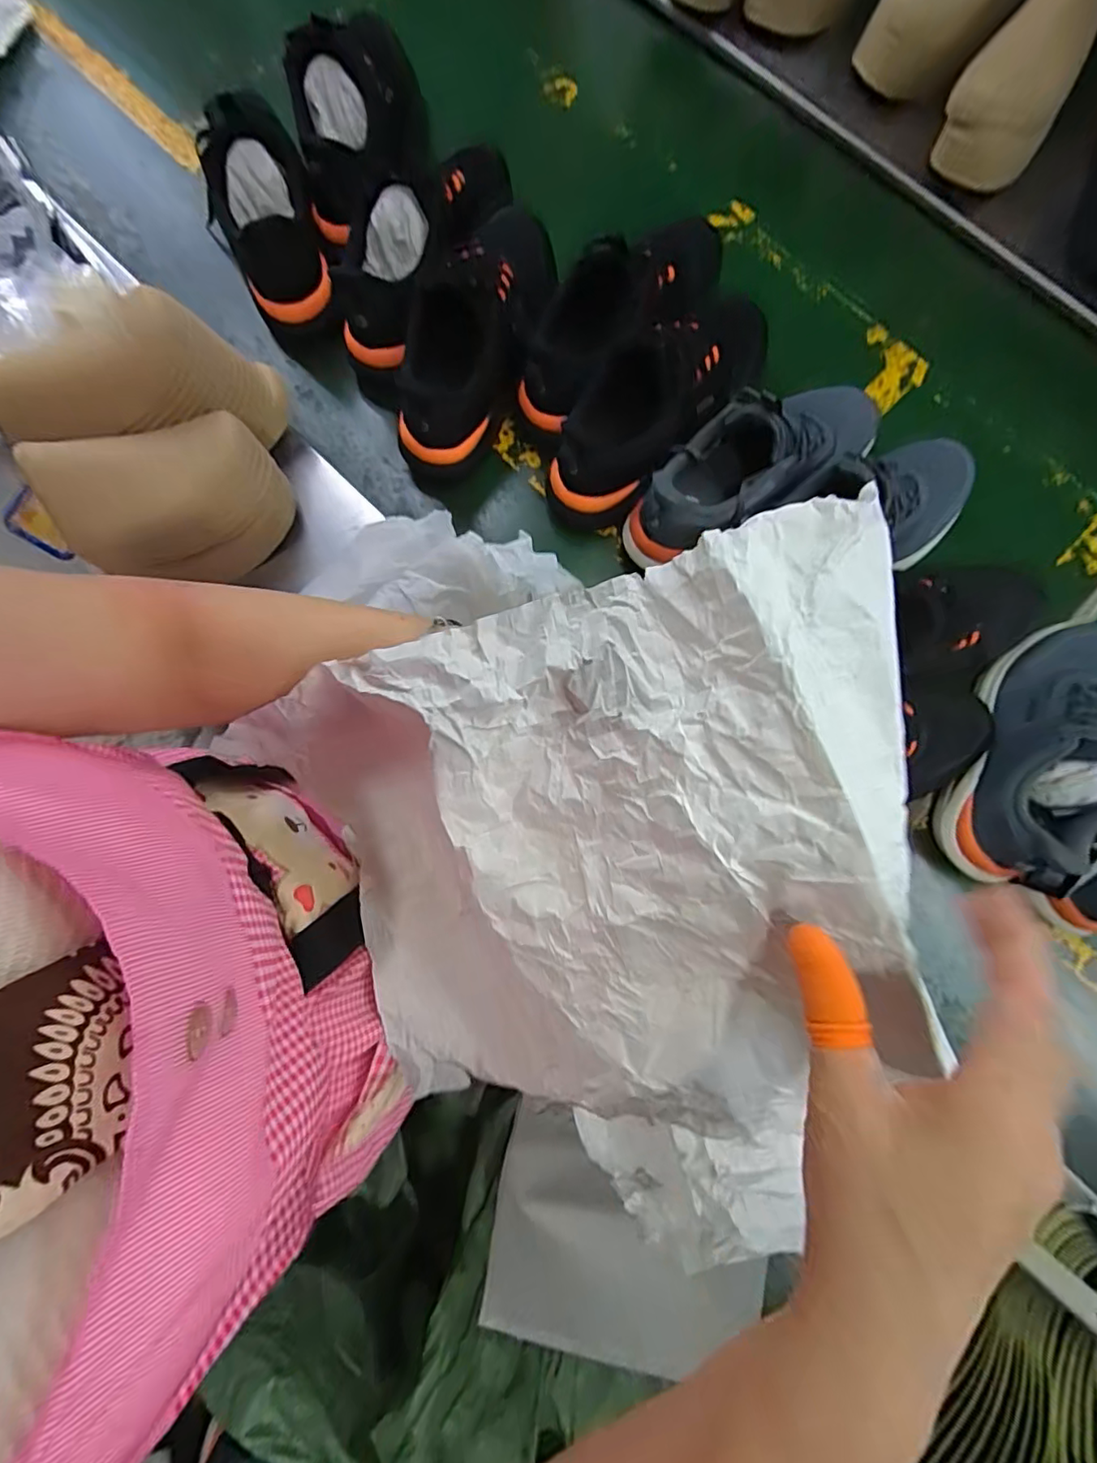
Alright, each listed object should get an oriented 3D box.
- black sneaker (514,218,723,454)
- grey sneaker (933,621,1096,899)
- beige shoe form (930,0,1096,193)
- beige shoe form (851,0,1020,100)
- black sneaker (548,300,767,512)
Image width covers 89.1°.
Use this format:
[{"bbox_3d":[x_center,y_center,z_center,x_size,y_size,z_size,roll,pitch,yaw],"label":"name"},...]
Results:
[{"bbox_3d":[0.100,-0.459,0.604,0.320,0.133,0.113,-44,82,-8],"label":"black sneaker"},{"bbox_3d":[0.487,0.014,0.527,0.114,0.106,0.285,24,80,4],"label":"grey sneaker"},{"bbox_3d":[0.529,-0.722,0.625,0.110,0.142,0.188,35,81,6],"label":"beige shoe form"},{"bbox_3d":[0.467,-0.842,0.653,0.178,0.143,0.059,-17,80,-4],"label":"beige shoe form"},{"bbox_3d":[0.132,-0.362,0.575,0.112,0.100,0.311,41,82,7],"label":"black sneaker"}]

